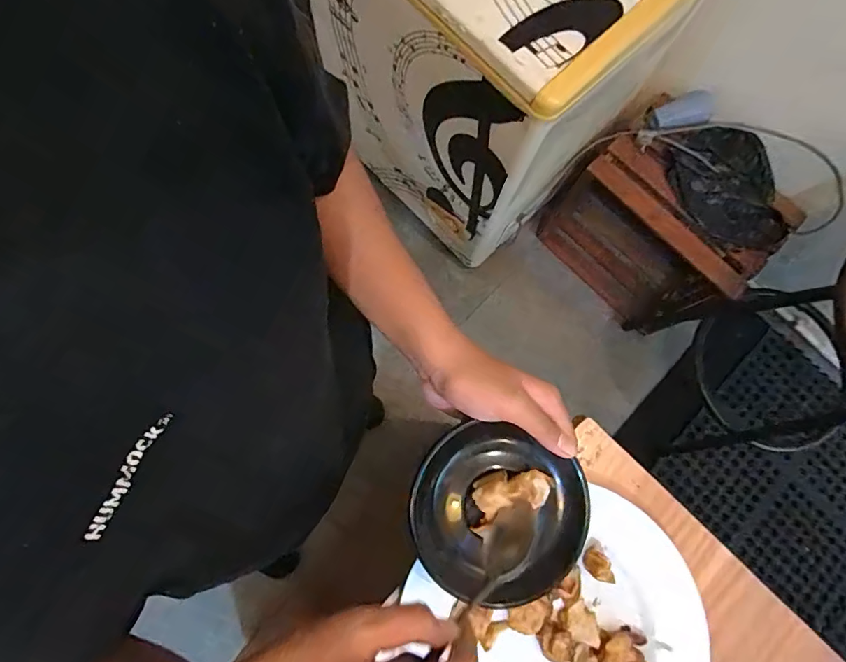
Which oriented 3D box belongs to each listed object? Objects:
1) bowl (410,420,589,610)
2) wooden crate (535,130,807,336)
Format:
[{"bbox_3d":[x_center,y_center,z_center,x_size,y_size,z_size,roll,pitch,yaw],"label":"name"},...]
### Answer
[{"bbox_3d":[0.059,0.142,0.382,0.135,0.030,0.122,25,78,4],"label":"bowl"},{"bbox_3d":[0.611,-0.273,1.355,0.529,0.423,0.282,41,80,4],"label":"wooden crate"}]

